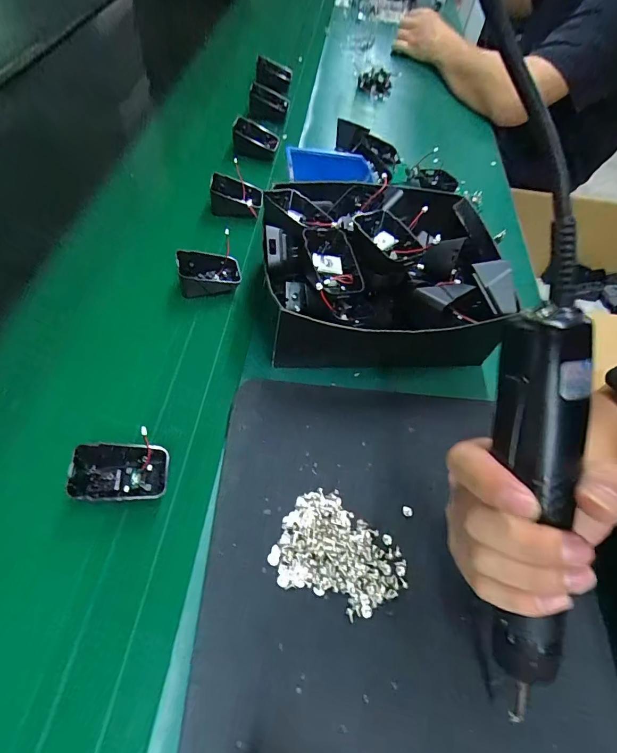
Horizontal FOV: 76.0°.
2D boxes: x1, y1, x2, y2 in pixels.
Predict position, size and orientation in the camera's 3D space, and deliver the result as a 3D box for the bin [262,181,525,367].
[{"bbox_3d":[0.072,-0.119,0.415,0.230,0.109,0.180,-2,57,-9],"label":"bin"}]

